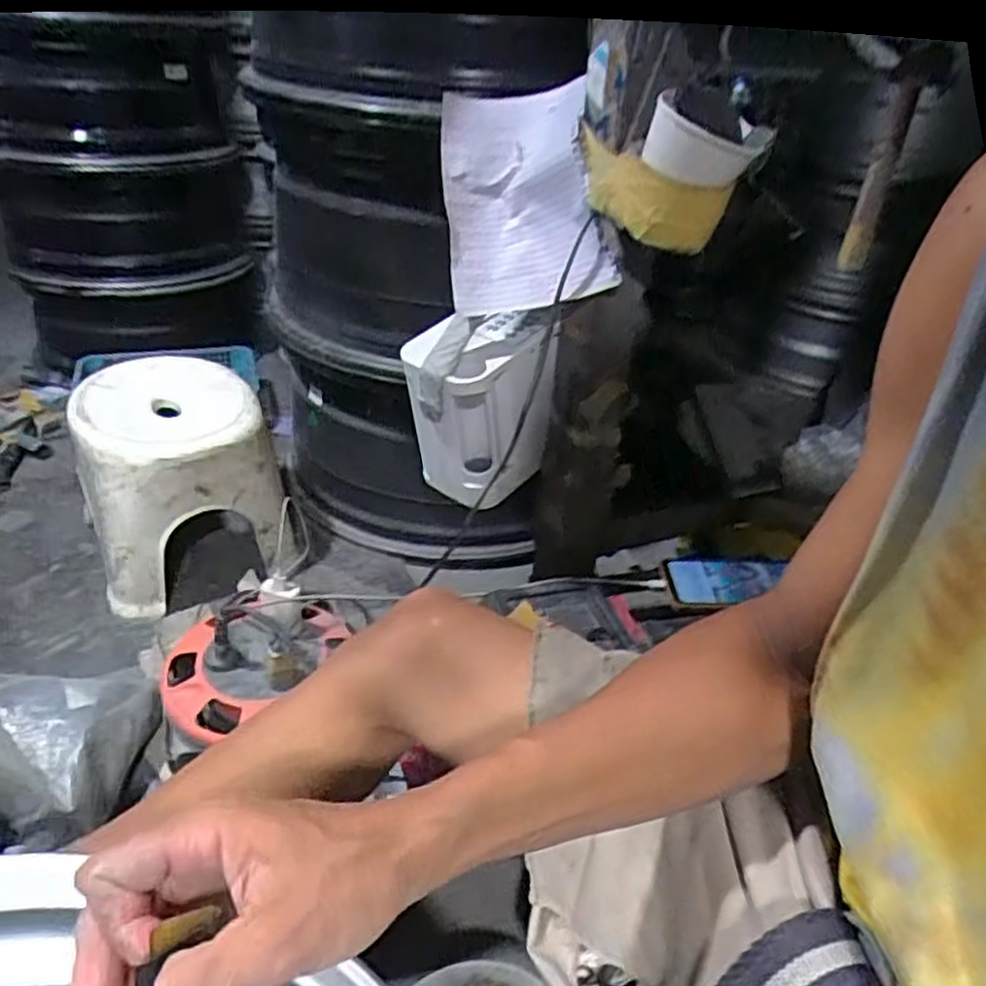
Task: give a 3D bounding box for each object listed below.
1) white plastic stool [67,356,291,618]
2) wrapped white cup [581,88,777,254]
[{"bbox_3d":[-0.432,-0.013,1.038,0.234,0.262,0.238,-13,38,-26],"label":"white plastic stool"},{"bbox_3d":[0.142,-0.269,0.612,0.104,0.099,0.135,-7,36,-18],"label":"wrapped white cup"}]

